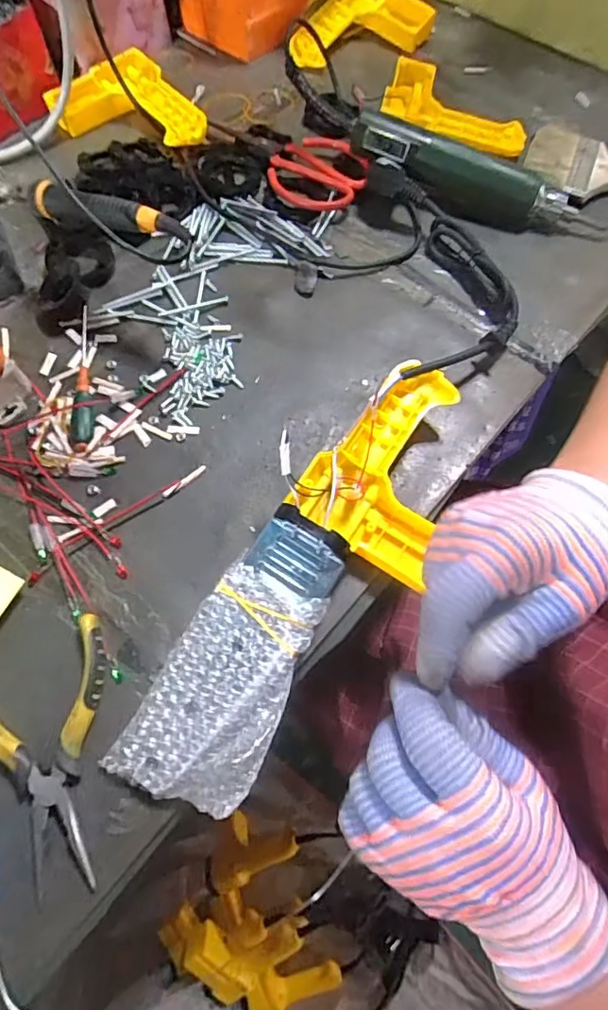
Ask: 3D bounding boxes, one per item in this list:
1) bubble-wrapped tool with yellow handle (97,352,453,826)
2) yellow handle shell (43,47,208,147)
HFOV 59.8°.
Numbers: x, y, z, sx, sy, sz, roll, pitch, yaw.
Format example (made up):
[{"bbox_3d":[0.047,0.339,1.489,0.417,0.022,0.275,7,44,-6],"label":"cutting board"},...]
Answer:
[{"bbox_3d":[0.013,0.042,0.355,0.095,0.045,0.334,34,71,11],"label":"bubble-wrapped tool with yellow handle"},{"bbox_3d":[-0.184,-0.402,0.540,0.120,0.024,0.143,-30,72,-13],"label":"yellow handle shell"}]

